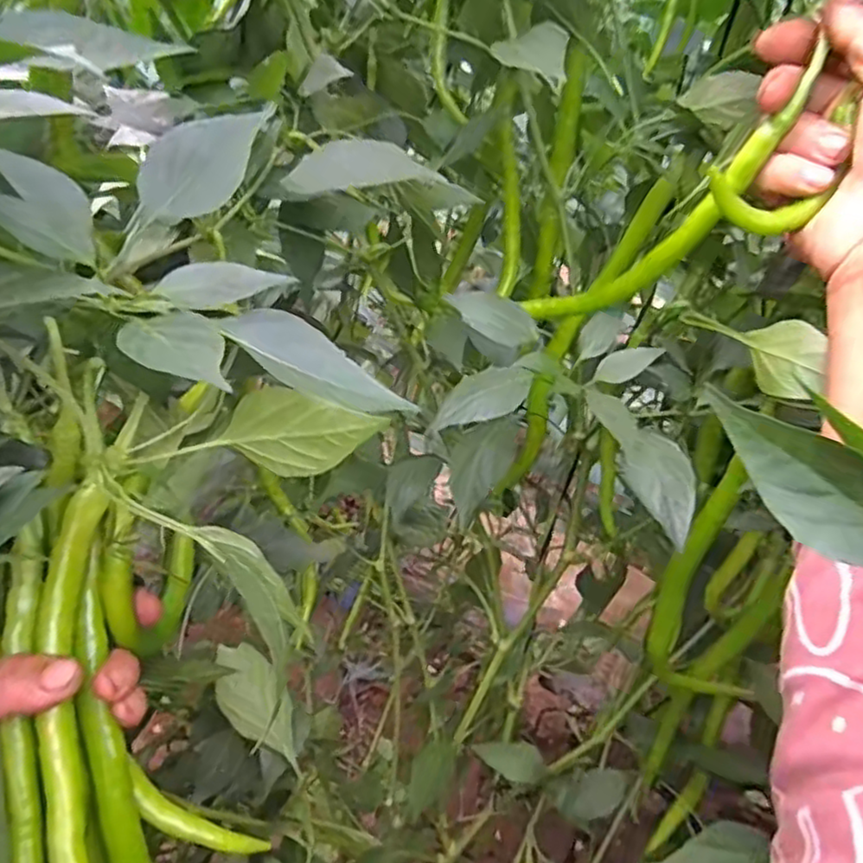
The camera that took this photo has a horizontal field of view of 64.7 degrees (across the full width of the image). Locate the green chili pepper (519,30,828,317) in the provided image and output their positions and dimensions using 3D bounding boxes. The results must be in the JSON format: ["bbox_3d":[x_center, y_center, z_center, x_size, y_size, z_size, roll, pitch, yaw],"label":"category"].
[{"bbox_3d":[0.113,-0.098,0.330,0.032,0.167,0.016,47,44,-4],"label":"green chili pepper"}]

